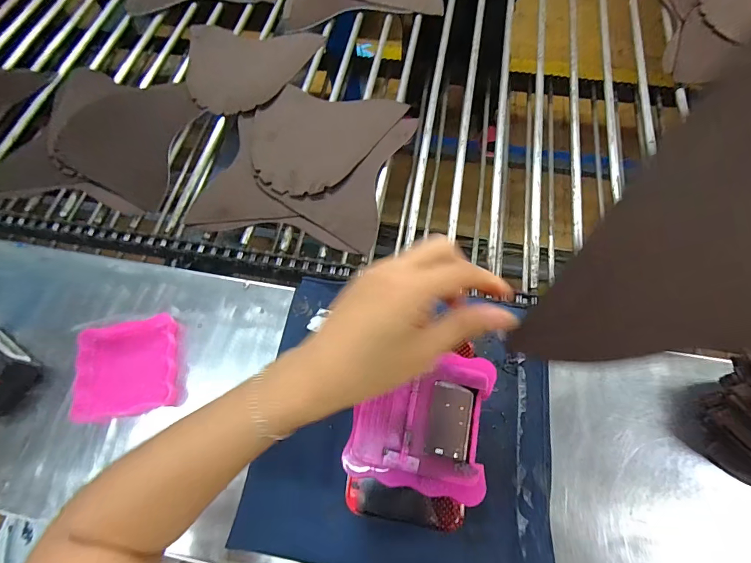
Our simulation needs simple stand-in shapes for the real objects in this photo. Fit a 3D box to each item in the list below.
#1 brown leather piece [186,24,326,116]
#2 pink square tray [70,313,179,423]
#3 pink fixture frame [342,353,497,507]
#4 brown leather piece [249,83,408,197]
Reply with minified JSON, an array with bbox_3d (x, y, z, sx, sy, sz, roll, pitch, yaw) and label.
[{"bbox_3d":[-0.238,-0.383,0.675,0.240,0.006,0.219,6,65,5],"label":"brown leather piece"},{"bbox_3d":[-0.292,0.101,0.441,0.114,0.019,0.108,-10,65,-2],"label":"pink square tray"},{"bbox_3d":[0.037,0.106,0.297,0.102,0.010,0.104,11,66,7],"label":"pink fixture frame"},{"bbox_3d":[-0.099,-0.246,0.609,0.198,0.005,0.238,33,70,16],"label":"brown leather piece"}]

